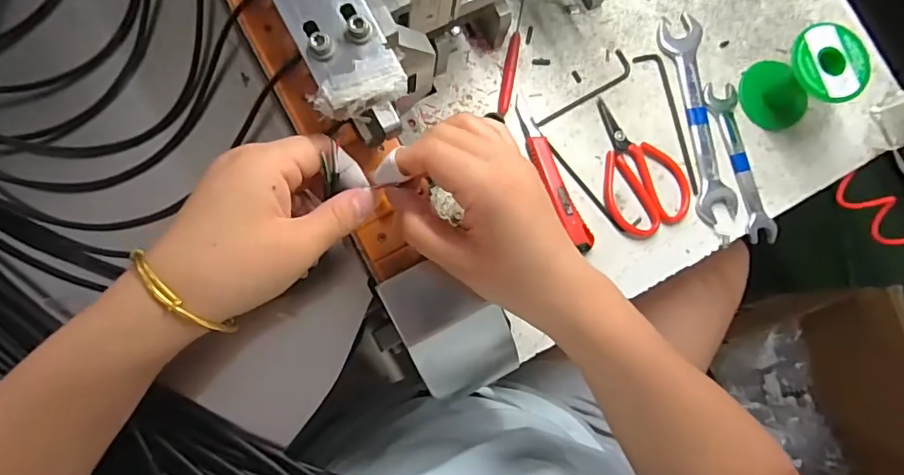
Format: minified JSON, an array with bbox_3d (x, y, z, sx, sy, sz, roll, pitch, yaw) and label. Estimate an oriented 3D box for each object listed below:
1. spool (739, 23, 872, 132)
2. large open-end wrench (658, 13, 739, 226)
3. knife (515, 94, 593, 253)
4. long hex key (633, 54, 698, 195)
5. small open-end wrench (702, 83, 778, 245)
[{"bbox_3d":[0.312,-0.141,0.458,0.059,0.074,0.064,-6,84,-7],"label":"spool"},{"bbox_3d":[0.236,-0.115,0.491,0.040,0.004,0.199,-8,85,-7],"label":"large open-end wrench"},{"bbox_3d":[0.089,-0.054,0.458,0.022,0.013,0.142,-24,87,-8],"label":"knife"},{"bbox_3d":[0.201,-0.107,0.477,0.027,0.004,0.138,-11,85,-7],"label":"long hex key"},{"bbox_3d":[0.270,-0.070,0.481,0.032,0.008,0.153,-11,85,-7],"label":"small open-end wrench"}]

